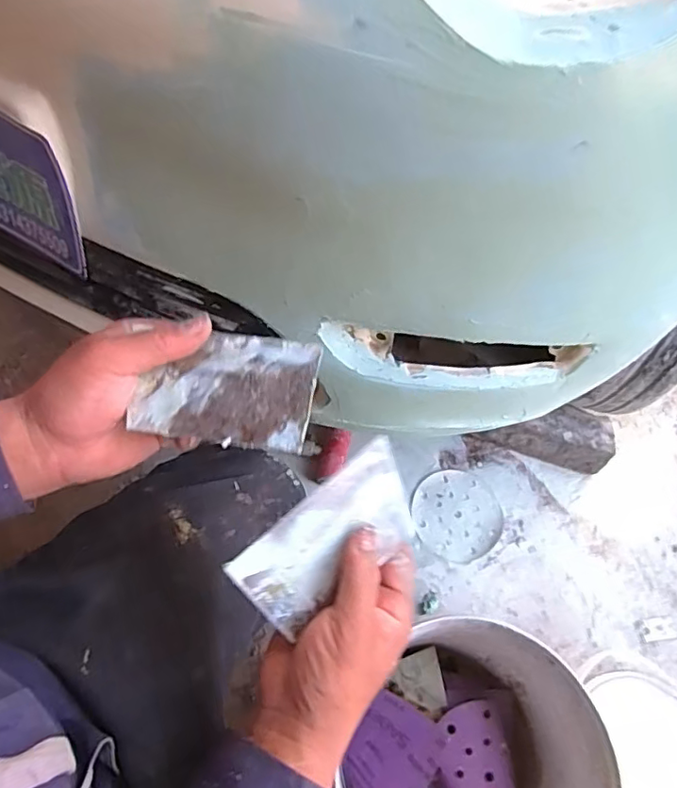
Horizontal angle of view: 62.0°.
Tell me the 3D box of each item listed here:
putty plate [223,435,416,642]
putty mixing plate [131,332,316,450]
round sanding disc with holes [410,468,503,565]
[{"bbox_3d":[-0.003,0.097,0.377,0.128,0.004,0.069,-38,106,-13],"label":"putty plate"},{"bbox_3d":[-0.072,-0.005,0.367,0.111,0.004,0.074,8,70,7],"label":"putty mixing plate"},{"bbox_3d":[0.186,0.188,0.878,0.136,0.004,0.141,1,60,-2],"label":"round sanding disc with holes"}]

